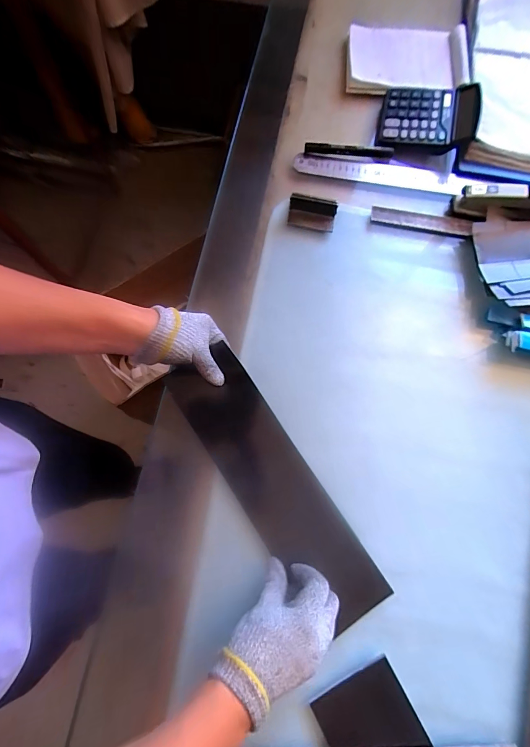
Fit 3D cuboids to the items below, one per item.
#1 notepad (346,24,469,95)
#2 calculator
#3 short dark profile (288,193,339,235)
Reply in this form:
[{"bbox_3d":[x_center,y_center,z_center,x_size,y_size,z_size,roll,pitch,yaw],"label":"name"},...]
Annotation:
[{"bbox_3d":[0.263,-0.585,0.646,0.217,0.031,0.193,7,67,1],"label":"notepad"},{"bbox_3d":[0.272,-0.430,0.578,0.156,0.040,0.130,8,73,1],"label":"calculator"},{"bbox_3d":[0.073,-0.247,0.536,0.072,0.024,0.045,12,74,2],"label":"short dark profile"}]

